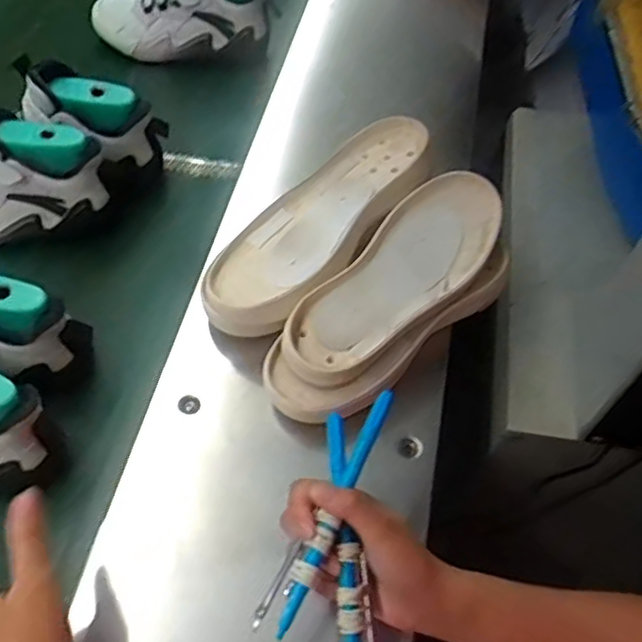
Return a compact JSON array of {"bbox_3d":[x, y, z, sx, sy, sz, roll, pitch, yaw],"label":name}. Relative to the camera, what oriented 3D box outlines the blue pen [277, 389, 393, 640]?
[{"bbox_3d":[0.010,0.116,0.414,0.015,0.016,0.162,23,64,10],"label":"blue pen"}]

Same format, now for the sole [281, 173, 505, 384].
[{"bbox_3d":[0.060,-0.039,0.540,0.225,0.056,0.085,-38,61,-23],"label":"sole"}]

